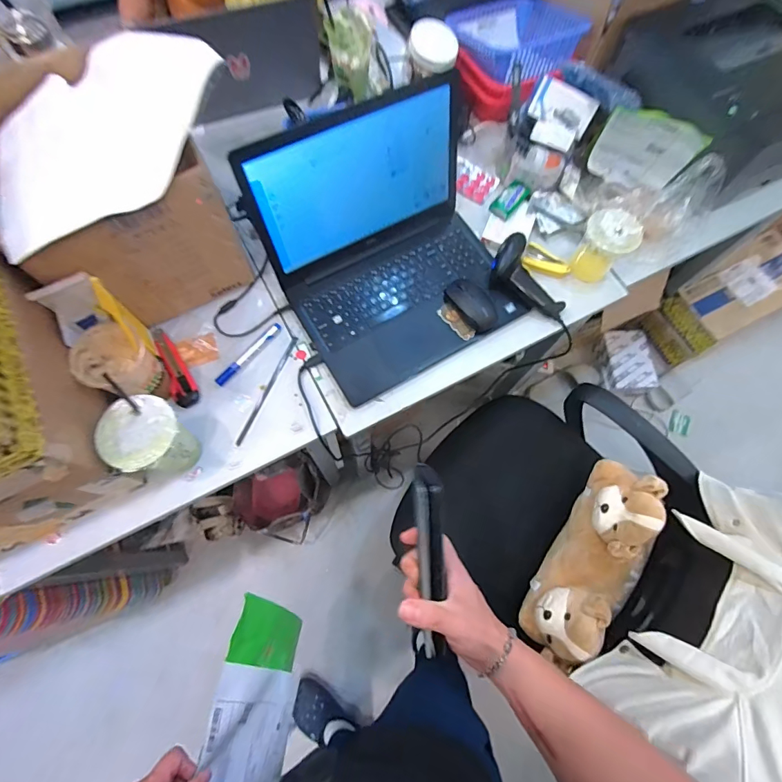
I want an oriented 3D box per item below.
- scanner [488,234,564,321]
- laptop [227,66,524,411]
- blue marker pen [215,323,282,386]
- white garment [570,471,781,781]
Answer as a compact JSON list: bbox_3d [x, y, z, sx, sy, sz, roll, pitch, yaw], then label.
[{"bbox_3d":[0.252,-0.207,0.773,0.141,0.057,0.102,19,71,4],"label":"scanner"},{"bbox_3d":[0.015,-0.231,0.691,0.365,0.226,0.323,-30,75,-12],"label":"laptop"},{"bbox_3d":[-0.241,-0.065,0.733,0.020,0.014,0.142,38,73,10],"label":"blue marker pen"},{"bbox_3d":[0.520,0.356,0.629,0.440,0.286,0.130,-49,114,-17],"label":"white garment"}]

